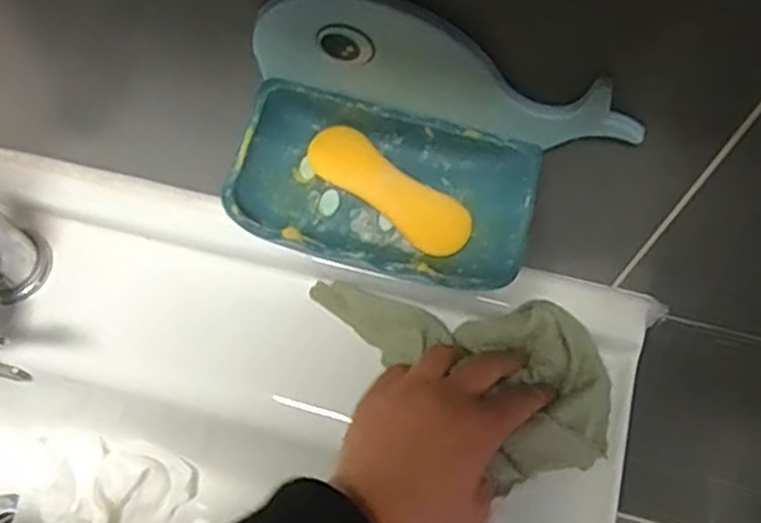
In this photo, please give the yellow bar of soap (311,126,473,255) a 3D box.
[{"bbox_3d":[0.004,-0.032,0.331,0.080,0.012,0.024,35,70,13],"label":"yellow bar of soap"}]

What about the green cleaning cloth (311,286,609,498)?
[{"bbox_3d":[0.042,0.060,0.443,0.193,0.054,0.099,23,68,18],"label":"green cleaning cloth"}]

